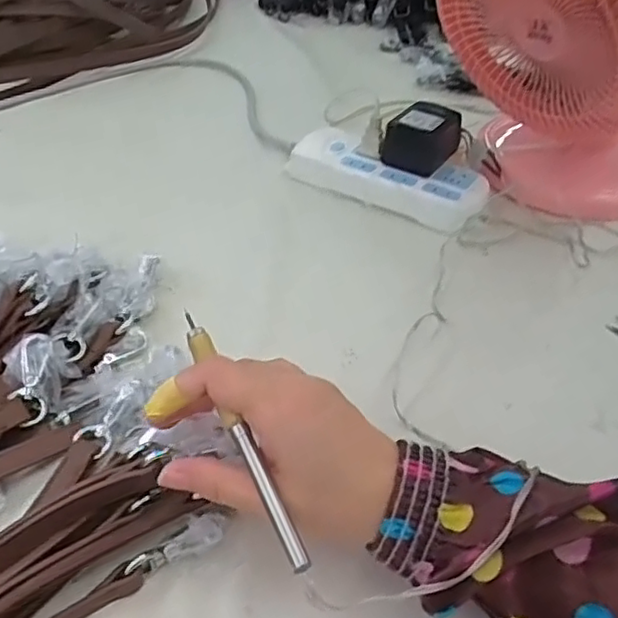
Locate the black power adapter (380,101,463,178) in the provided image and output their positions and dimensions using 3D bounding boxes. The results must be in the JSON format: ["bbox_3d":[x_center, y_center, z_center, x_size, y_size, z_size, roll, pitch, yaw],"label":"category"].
[{"bbox_3d":[0.105,-0.162,0.619,0.050,0.043,0.074,31,52,24],"label":"black power adapter"}]

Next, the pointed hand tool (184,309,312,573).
[{"bbox_3d":[-0.032,0.057,0.307,0.011,0.007,0.133,-17,65,-25],"label":"pointed hand tool"}]

